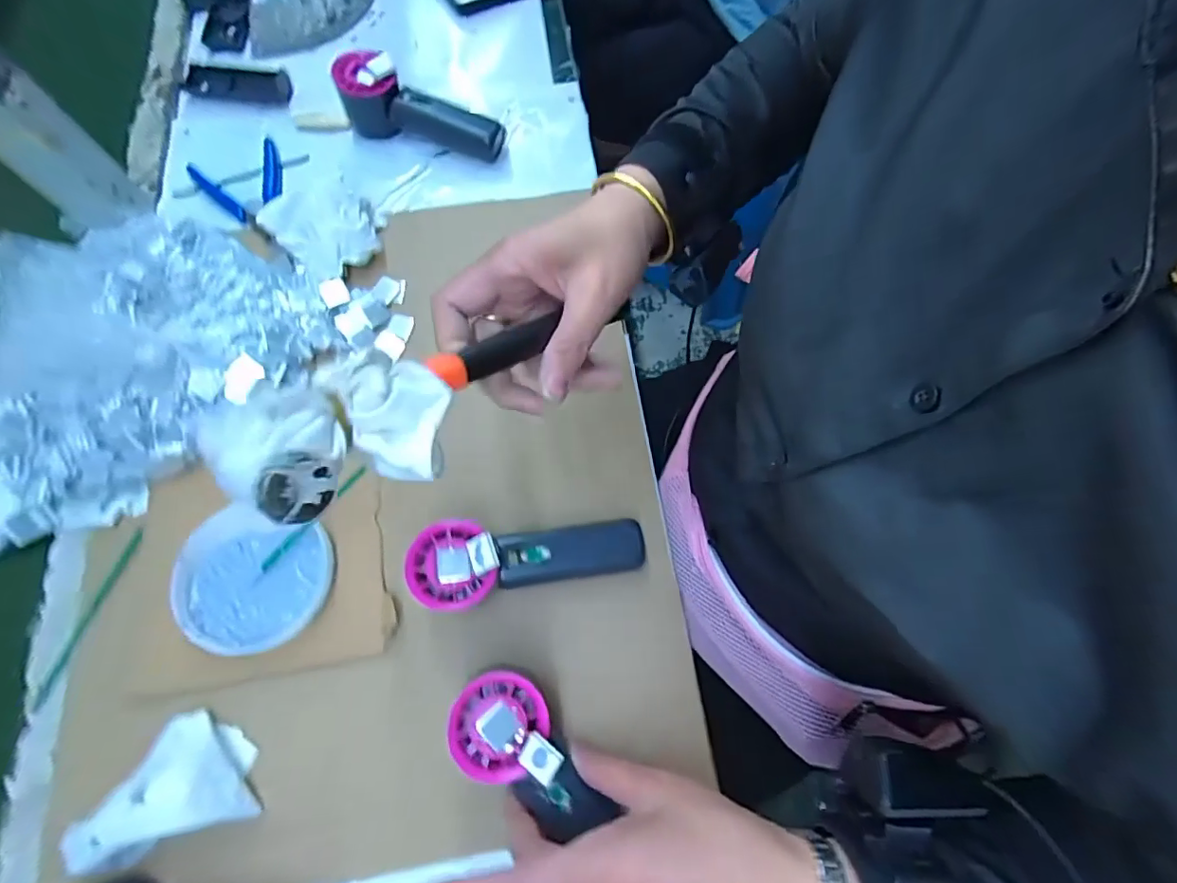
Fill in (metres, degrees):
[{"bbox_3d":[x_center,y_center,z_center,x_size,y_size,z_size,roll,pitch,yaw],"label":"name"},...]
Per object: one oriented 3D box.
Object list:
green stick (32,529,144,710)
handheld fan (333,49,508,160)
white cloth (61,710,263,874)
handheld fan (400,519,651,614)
[{"bbox_3d":[-0.347,0.120,0.370,0.009,0.005,0.122,19,71,5],"label":"green stick"},{"bbox_3d":[-0.158,-0.309,0.501,0.149,0.059,0.048,18,71,6],"label":"handheld fan"},{"bbox_3d":[-0.260,0.207,0.319,0.100,0.039,0.068,-18,71,-6],"label":"white cloth"},{"bbox_3d":[-0.039,0.078,0.361,0.155,0.055,0.055,-7,70,-2],"label":"handheld fan"}]

